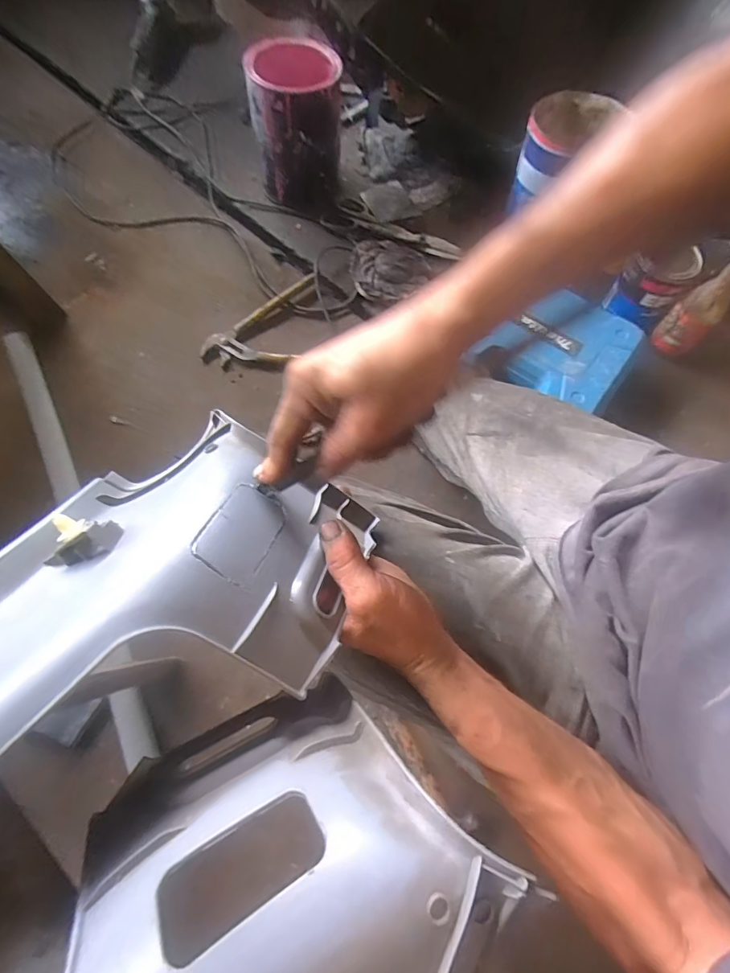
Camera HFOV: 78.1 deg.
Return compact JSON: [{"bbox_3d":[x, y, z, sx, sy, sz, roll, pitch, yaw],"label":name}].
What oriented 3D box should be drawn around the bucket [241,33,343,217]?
[{"bbox_3d":[-0.123,-0.682,0.853,0.161,0.207,0.184,6,69,1],"label":"bucket"}]

